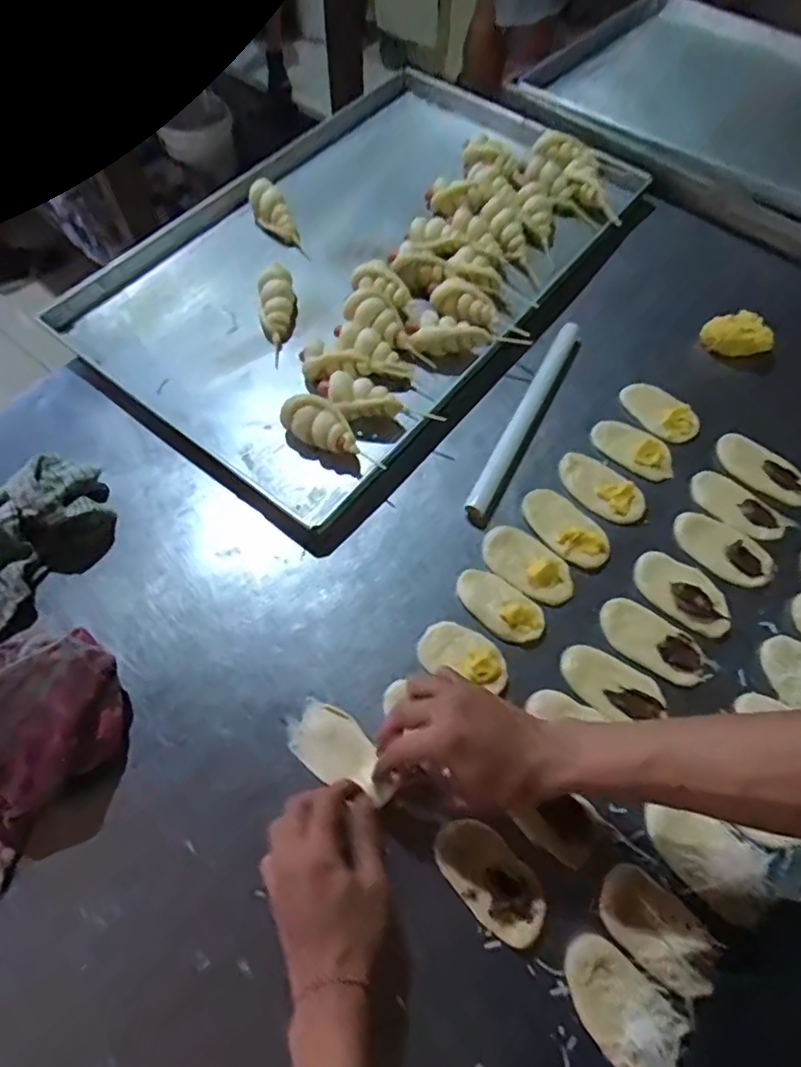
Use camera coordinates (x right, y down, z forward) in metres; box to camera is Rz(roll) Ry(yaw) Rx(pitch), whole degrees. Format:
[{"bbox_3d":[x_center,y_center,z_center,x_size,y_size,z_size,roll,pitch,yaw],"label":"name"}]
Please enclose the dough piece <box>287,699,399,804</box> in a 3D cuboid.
[{"bbox_3d":[-0.048,0.183,0.489,0.103,0.025,0.051,35,68,15],"label":"dough piece"}]

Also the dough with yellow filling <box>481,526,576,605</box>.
[{"bbox_3d":[0.128,0.027,0.581,0.098,0.017,0.053,34,68,15],"label":"dough with yellow filling"}]

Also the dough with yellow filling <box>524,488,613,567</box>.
[{"bbox_3d":[0.170,-0.008,0.602,0.055,0.009,0.101,-38,70,-17],"label":"dough with yellow filling"}]

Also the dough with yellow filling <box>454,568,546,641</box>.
[{"bbox_3d":[0.095,0.067,0.564,0.091,0.017,0.047,35,68,15],"label":"dough with yellow filling"}]

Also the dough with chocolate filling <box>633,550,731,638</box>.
[{"bbox_3d":[0.276,0.056,0.571,0.097,0.010,0.052,39,70,17],"label":"dough with chocolate filling"}]

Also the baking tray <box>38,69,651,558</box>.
[{"bbox_3d":[-0.045,-0.360,0.769,0.467,0.064,0.710,34,69,17],"label":"baking tray"}]

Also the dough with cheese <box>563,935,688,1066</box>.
[{"bbox_3d":[0.157,0.342,0.424,0.056,0.014,0.089,-42,71,-19],"label":"dough with cheese"}]

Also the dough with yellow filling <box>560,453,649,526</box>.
[{"bbox_3d":[0.215,-0.052,0.625,0.055,0.016,0.101,-41,71,-18],"label":"dough with yellow filling"}]

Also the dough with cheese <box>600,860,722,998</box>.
[{"bbox_3d":[0.193,0.296,0.440,0.087,0.010,0.052,41,70,17],"label":"dough with cheese"}]

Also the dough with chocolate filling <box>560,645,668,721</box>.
[{"bbox_3d":[0.193,0.136,0.532,0.095,0.009,0.054,30,67,13],"label":"dough with chocolate filling"}]

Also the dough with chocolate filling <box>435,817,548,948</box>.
[{"bbox_3d":[0.072,0.270,0.458,0.052,0.018,0.097,-40,71,-18],"label":"dough with chocolate filling"}]

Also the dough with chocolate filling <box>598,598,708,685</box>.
[{"bbox_3d":[0.239,0.100,0.551,0.103,0.011,0.047,33,68,14],"label":"dough with chocolate filling"}]

